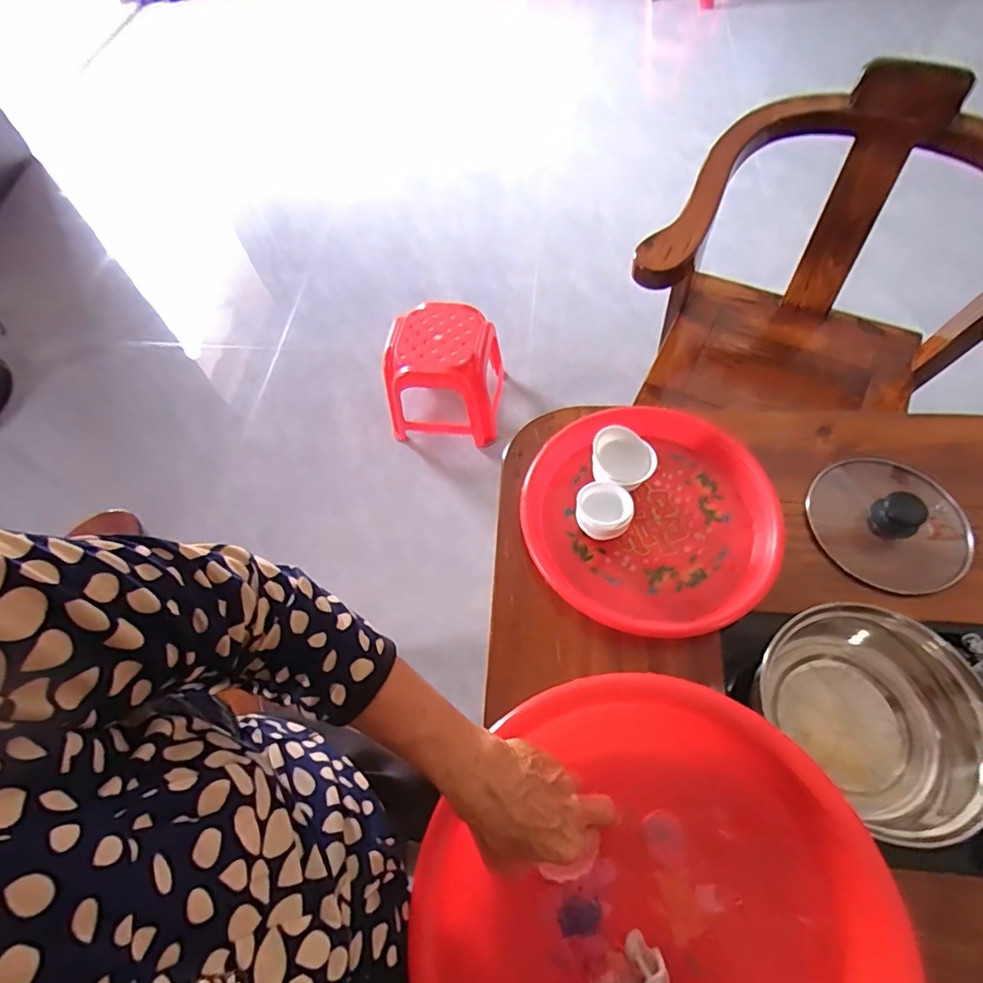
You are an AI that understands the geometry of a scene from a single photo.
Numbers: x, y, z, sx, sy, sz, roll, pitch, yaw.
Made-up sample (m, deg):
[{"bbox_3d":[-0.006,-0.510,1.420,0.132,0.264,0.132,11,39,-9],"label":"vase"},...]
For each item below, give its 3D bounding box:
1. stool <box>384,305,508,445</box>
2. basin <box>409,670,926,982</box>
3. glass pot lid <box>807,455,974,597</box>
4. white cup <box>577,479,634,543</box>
[{"bbox_3d":[-0.125,-0.313,1.471,0.287,0.265,0.267,2,61,5],"label":"stool"},{"bbox_3d":[0.111,0.291,0.376,0.282,0.087,0.298,-2,59,3],"label":"basin"},{"bbox_3d":[0.408,0.026,0.555,0.134,0.047,0.147,-2,59,3],"label":"glass pot lid"},{"bbox_3d":[0.114,0.023,0.555,0.054,0.039,0.057,-2,61,3],"label":"white cup"}]

